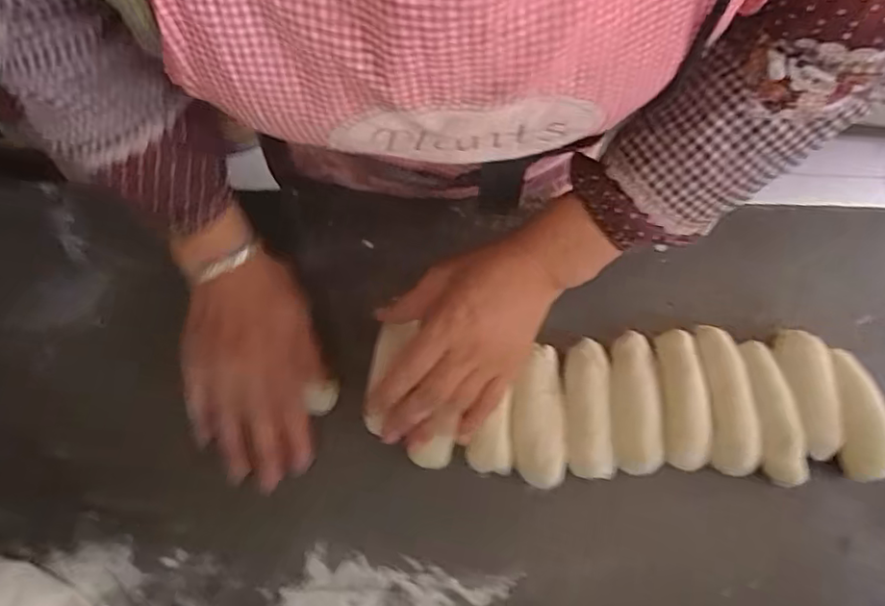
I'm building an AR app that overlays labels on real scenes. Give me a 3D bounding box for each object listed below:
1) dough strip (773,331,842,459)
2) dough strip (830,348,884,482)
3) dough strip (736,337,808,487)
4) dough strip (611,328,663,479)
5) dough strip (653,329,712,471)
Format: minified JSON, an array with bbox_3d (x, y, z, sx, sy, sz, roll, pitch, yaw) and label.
[{"bbox_3d":[0.294,0.071,0.482,0.037,0.021,0.103,0,71,0],"label":"dough strip"},{"bbox_3d":[0.332,0.090,0.477,0.043,0.026,0.096,1,71,0],"label":"dough strip"},{"bbox_3d":[0.258,0.085,0.474,0.031,0.021,0.111,-3,66,-2],"label":"dough strip"},{"bbox_3d":[0.151,0.078,0.477,0.036,0.021,0.109,2,66,0],"label":"dough strip"},{"bbox_3d":[0.190,0.076,0.477,0.034,0.022,0.106,1,66,-1],"label":"dough strip"}]

